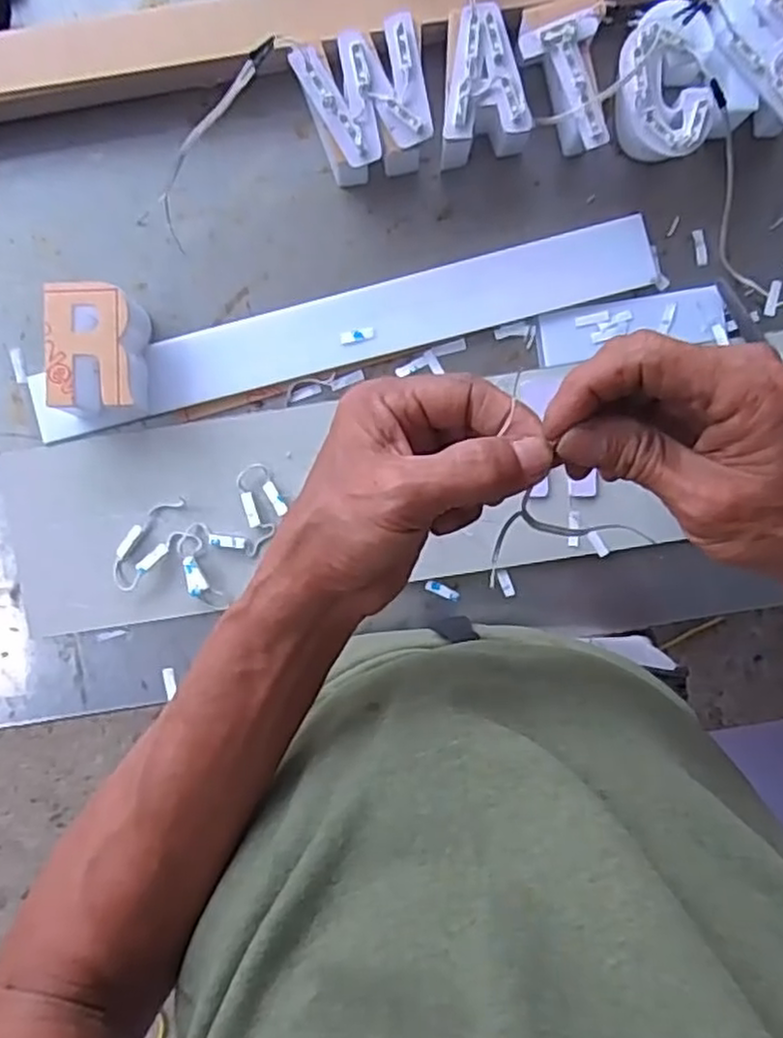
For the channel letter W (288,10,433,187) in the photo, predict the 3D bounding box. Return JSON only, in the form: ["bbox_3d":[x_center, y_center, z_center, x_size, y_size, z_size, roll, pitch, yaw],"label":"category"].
[{"bbox_3d":[-0.014,-0.283,0.487,0.084,0.049,0.086,-18,95,1],"label":"channel letter W"}]

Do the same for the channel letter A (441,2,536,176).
[{"bbox_3d":[0.062,-0.293,0.488,0.058,0.046,0.084,-3,95,0],"label":"channel letter A"}]

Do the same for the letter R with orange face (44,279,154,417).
[{"bbox_3d":[-0.202,-0.116,0.491,0.055,0.044,0.085,3,95,0],"label":"letter R with orange face"}]

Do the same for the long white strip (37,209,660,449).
[{"bbox_3d":[-0.035,-0.135,0.512,0.451,0.009,0.048,-15,95,1],"label":"long white strip"}]

